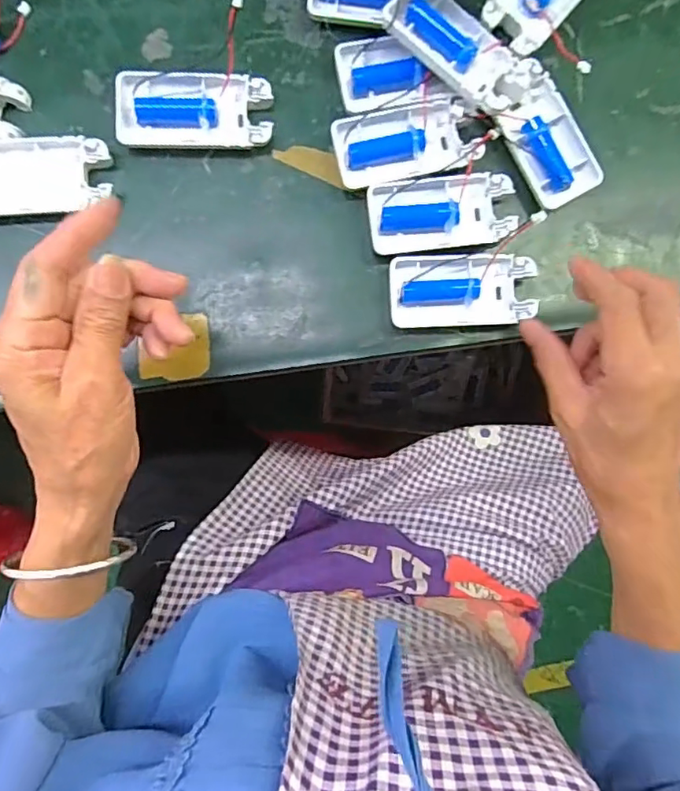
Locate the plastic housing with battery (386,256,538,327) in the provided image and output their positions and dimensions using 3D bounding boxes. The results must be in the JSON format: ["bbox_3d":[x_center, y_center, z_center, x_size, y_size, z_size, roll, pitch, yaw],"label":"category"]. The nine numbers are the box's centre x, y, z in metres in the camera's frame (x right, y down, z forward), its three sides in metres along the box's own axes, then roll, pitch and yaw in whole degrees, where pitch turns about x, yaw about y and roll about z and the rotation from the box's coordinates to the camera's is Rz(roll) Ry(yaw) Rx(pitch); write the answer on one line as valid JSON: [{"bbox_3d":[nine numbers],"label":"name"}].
[{"bbox_3d":[0.079,-0.068,0.350,0.093,0.015,0.045,-2,90,-6],"label":"plastic housing with battery"}]

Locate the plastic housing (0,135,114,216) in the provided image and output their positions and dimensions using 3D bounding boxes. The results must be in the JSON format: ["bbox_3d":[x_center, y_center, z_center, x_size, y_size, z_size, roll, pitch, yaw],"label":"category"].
[{"bbox_3d":[-0.189,-0.134,0.330,0.093,0.013,0.045,-6,91,-6],"label":"plastic housing"}]

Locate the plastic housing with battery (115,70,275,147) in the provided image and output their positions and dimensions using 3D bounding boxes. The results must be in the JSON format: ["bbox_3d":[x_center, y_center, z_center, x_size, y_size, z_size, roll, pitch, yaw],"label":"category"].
[{"bbox_3d":[-0.091,-0.179,0.339,0.094,0.014,0.044,-3,90,-6],"label":"plastic housing with battery"}]

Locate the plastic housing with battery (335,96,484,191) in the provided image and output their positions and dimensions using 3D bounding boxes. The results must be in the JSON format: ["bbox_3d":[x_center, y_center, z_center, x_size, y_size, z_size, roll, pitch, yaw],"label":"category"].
[{"bbox_3d":[0.042,-0.162,0.347,0.089,0.015,0.045,-14,91,-5],"label":"plastic housing with battery"}]

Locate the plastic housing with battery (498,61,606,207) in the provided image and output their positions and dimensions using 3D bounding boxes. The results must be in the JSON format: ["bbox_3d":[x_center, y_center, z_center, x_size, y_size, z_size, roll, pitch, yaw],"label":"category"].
[{"bbox_3d":[0.135,-0.171,0.355,0.048,0.015,0.090,-30,93,-5],"label":"plastic housing with battery"}]

